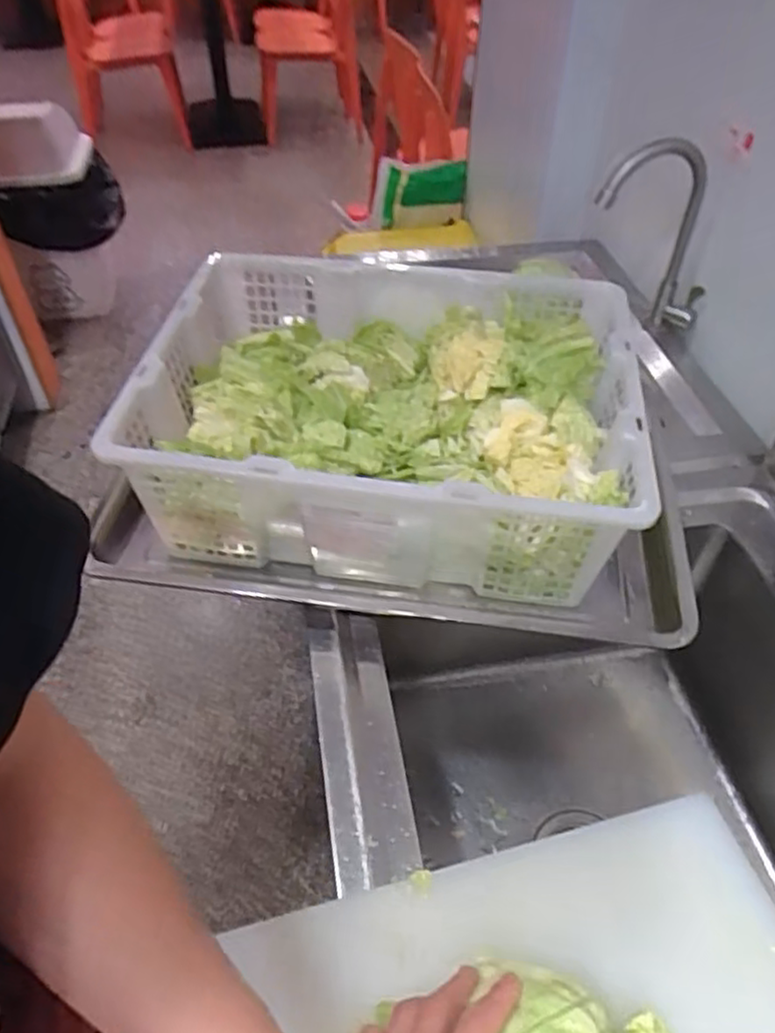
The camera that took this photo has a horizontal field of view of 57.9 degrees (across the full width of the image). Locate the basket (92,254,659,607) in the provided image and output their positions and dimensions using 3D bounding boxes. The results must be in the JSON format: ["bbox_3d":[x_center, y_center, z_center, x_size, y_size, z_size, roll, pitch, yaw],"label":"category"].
[{"bbox_3d":[0.000,-0.104,0.743,0.471,0.160,0.374,5,47,3],"label":"basket"}]

